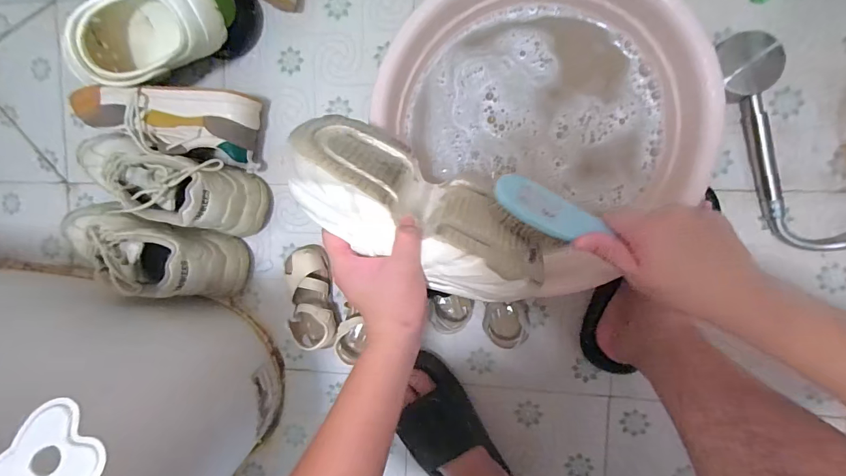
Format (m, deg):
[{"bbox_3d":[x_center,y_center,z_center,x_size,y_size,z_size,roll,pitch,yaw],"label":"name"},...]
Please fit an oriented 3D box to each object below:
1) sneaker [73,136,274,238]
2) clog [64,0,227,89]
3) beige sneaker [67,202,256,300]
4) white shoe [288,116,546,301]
[{"bbox_3d":[-0.368,-0.084,0.560,0.250,0.113,0.093,22,98,6],"label":"sneaker"},{"bbox_3d":[-0.377,-0.266,0.499,0.222,0.107,0.121,-4,94,22],"label":"clog"},{"bbox_3d":[-0.416,0.019,0.572,0.277,0.120,0.091,16,97,7],"label":"beige sneaker"},{"bbox_3d":[-0.008,-0.014,0.372,0.250,0.110,0.092,29,133,-2],"label":"white shoe"}]

